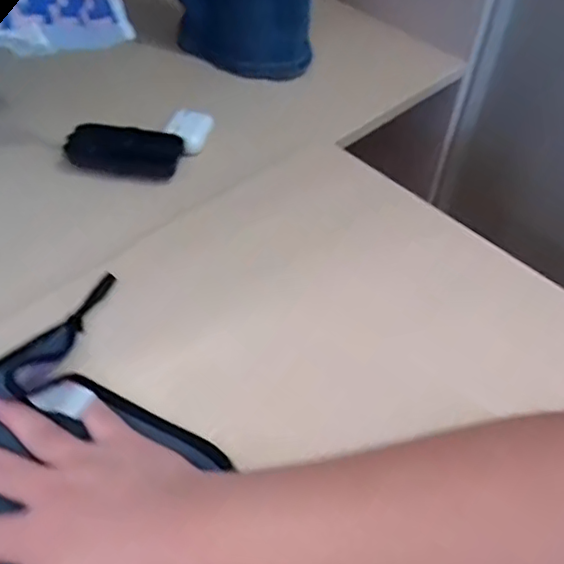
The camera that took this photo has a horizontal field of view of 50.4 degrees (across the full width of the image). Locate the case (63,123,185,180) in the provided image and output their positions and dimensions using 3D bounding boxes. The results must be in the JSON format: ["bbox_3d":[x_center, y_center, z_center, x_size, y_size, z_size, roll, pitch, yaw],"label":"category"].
[{"bbox_3d":[-0.152,-0.128,0.584,0.106,0.019,0.049,8,50,4],"label":"case"}]

